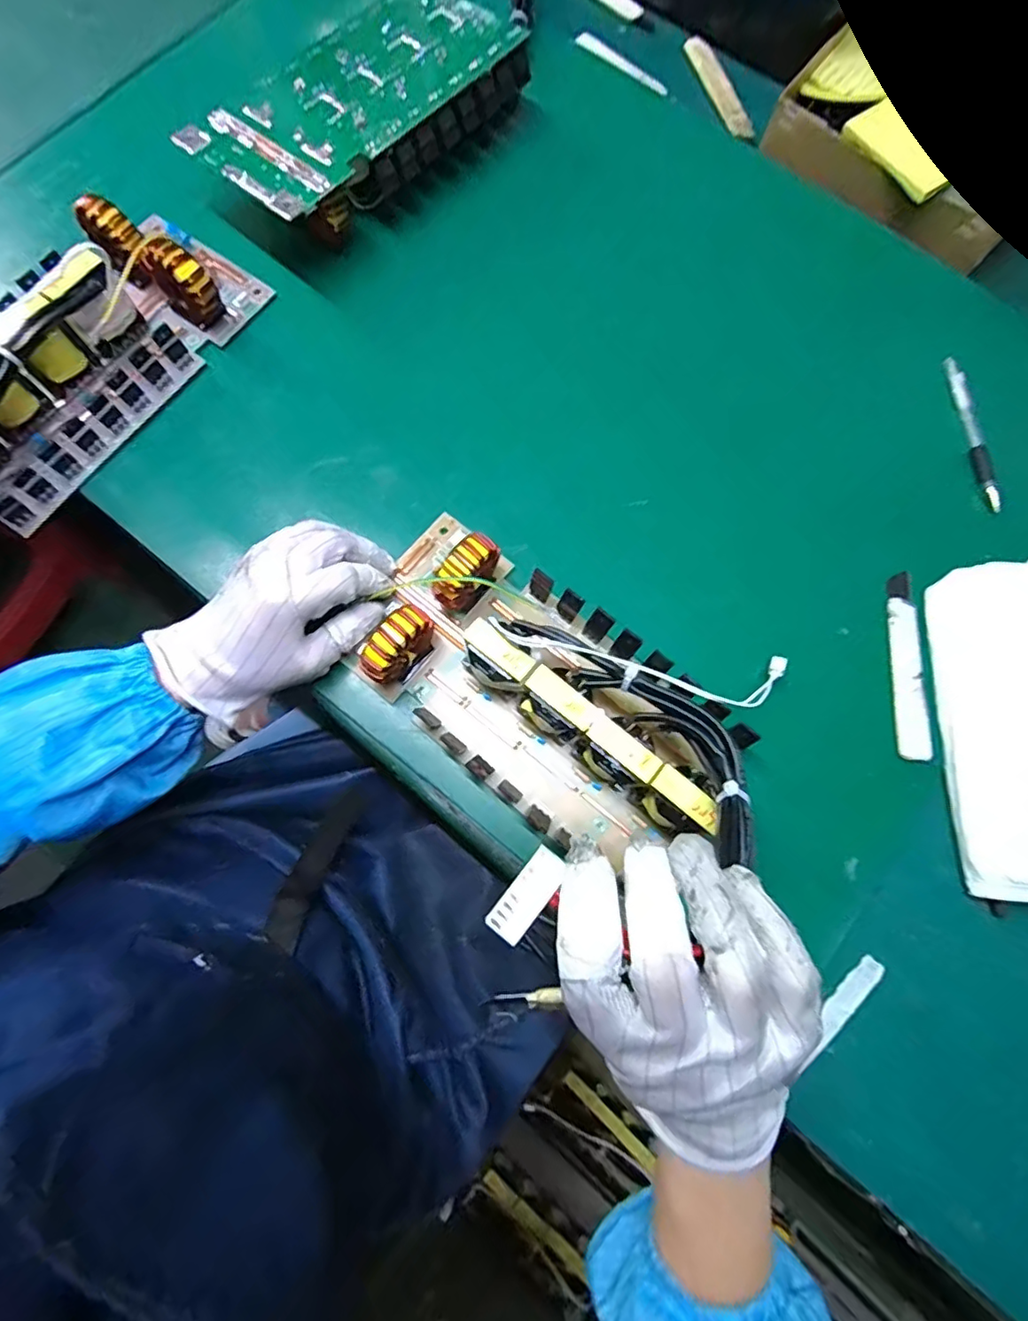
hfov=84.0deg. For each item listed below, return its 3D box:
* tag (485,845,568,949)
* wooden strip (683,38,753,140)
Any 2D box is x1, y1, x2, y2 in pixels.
[{"bbox_3d":[0.005,0.090,0.217,0.015,0.004,0.036,38,90,7],"label":"tag"},{"bbox_3d":[0.192,-0.531,0.530,0.025,0.006,0.115,-22,83,0],"label":"wooden strip"}]

